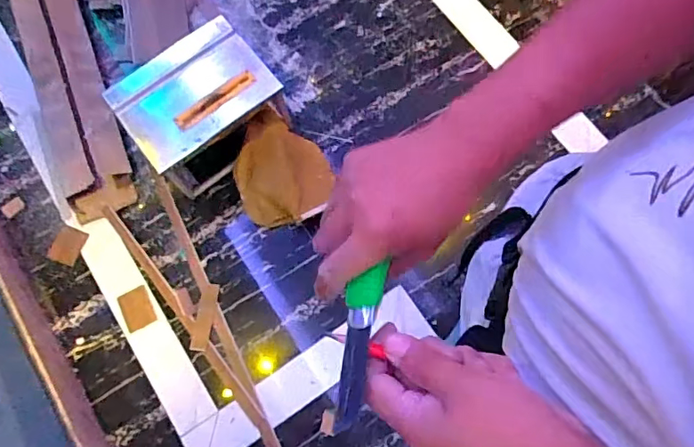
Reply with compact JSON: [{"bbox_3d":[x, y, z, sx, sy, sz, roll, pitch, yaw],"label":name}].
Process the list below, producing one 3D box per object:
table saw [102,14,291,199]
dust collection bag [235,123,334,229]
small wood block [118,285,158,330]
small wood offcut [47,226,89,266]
[{"bbox_3d":[-0.403,-0.317,1.446,0.384,0.246,0.293,-37,76,-9],"label":"table saw"},{"bbox_3d":[-0.192,-0.146,1.510,0.269,0.052,0.274,-32,75,-8],"label":"dust collection bag"},{"bbox_3d":[-0.584,0.235,1.429,0.083,0.009,0.109,-24,74,-6],"label":"small wood block"},{"bbox_3d":[-0.796,0.062,1.469,0.083,0.009,0.101,19,75,7],"label":"small wood offcut"}]

